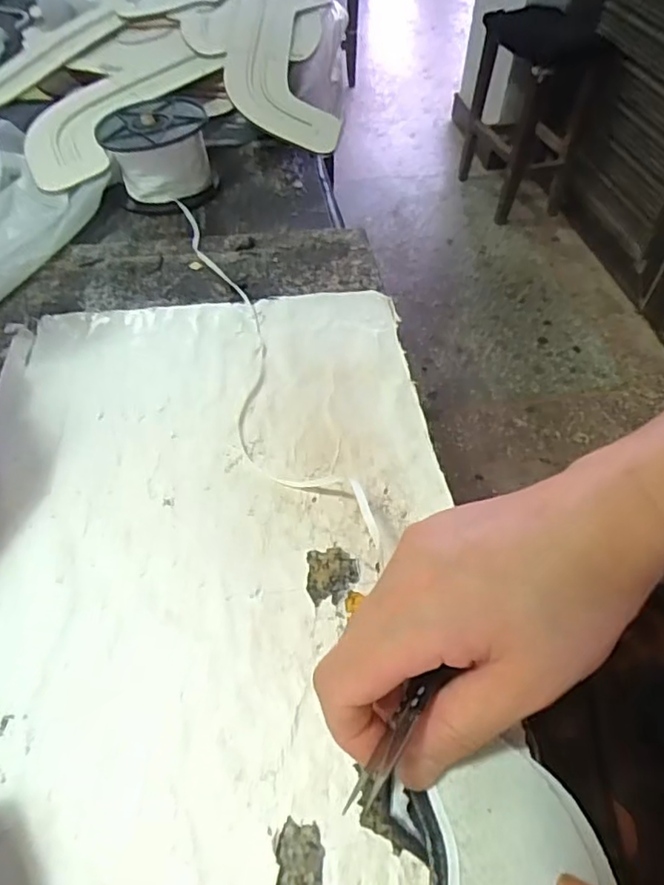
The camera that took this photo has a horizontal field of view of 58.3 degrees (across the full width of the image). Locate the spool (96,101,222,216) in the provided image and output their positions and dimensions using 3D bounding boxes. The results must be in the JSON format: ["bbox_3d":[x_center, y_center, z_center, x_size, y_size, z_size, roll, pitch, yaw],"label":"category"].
[{"bbox_3d":[-0.152,-0.254,0.519,0.087,0.057,0.095,1,50,-1],"label":"spool"}]

